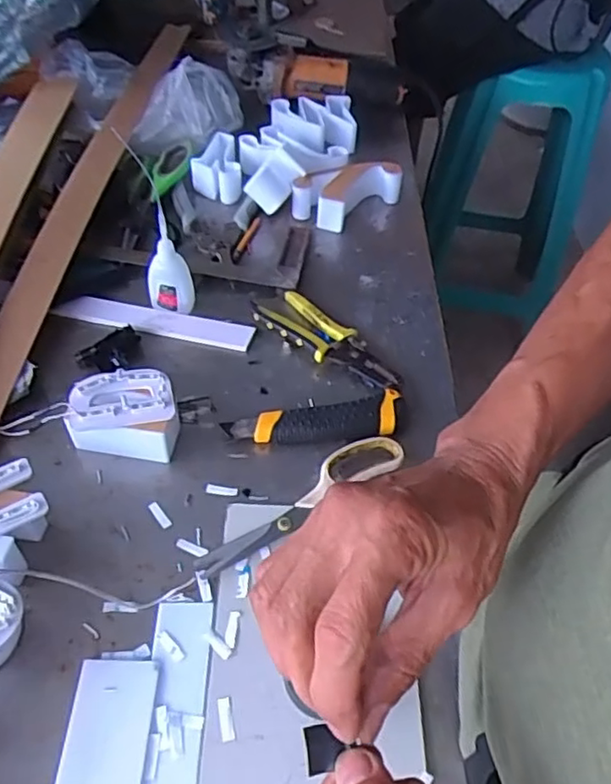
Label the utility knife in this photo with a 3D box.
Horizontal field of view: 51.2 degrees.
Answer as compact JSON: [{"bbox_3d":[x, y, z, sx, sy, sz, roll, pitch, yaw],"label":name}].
[{"bbox_3d":[0.011,0.027,0.560,0.156,0.021,0.041,-8,51,-10],"label":"utility knife"}]

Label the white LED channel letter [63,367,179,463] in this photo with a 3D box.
[{"bbox_3d":[-0.150,0.019,0.537,0.085,0.051,0.057,2,50,-2],"label":"white LED channel letter"}]

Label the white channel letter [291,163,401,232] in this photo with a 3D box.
[{"bbox_3d":[0.050,-0.244,0.779,0.130,0.044,0.069,-35,60,-28],"label":"white channel letter"}]

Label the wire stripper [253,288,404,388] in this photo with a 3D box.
[{"bbox_3d":[0.021,-0.051,0.628,0.157,0.020,0.056,35,56,23],"label":"wire stripper"}]

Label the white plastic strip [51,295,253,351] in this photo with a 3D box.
[{"bbox_3d":[-0.152,-0.072,0.640,0.196,0.007,0.031,10,65,3],"label":"white plastic strip"}]

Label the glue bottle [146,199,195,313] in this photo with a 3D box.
[{"bbox_3d":[-0.132,-0.125,0.616,0.039,0.112,0.027,-28,57,-24],"label":"glue bottle"}]

